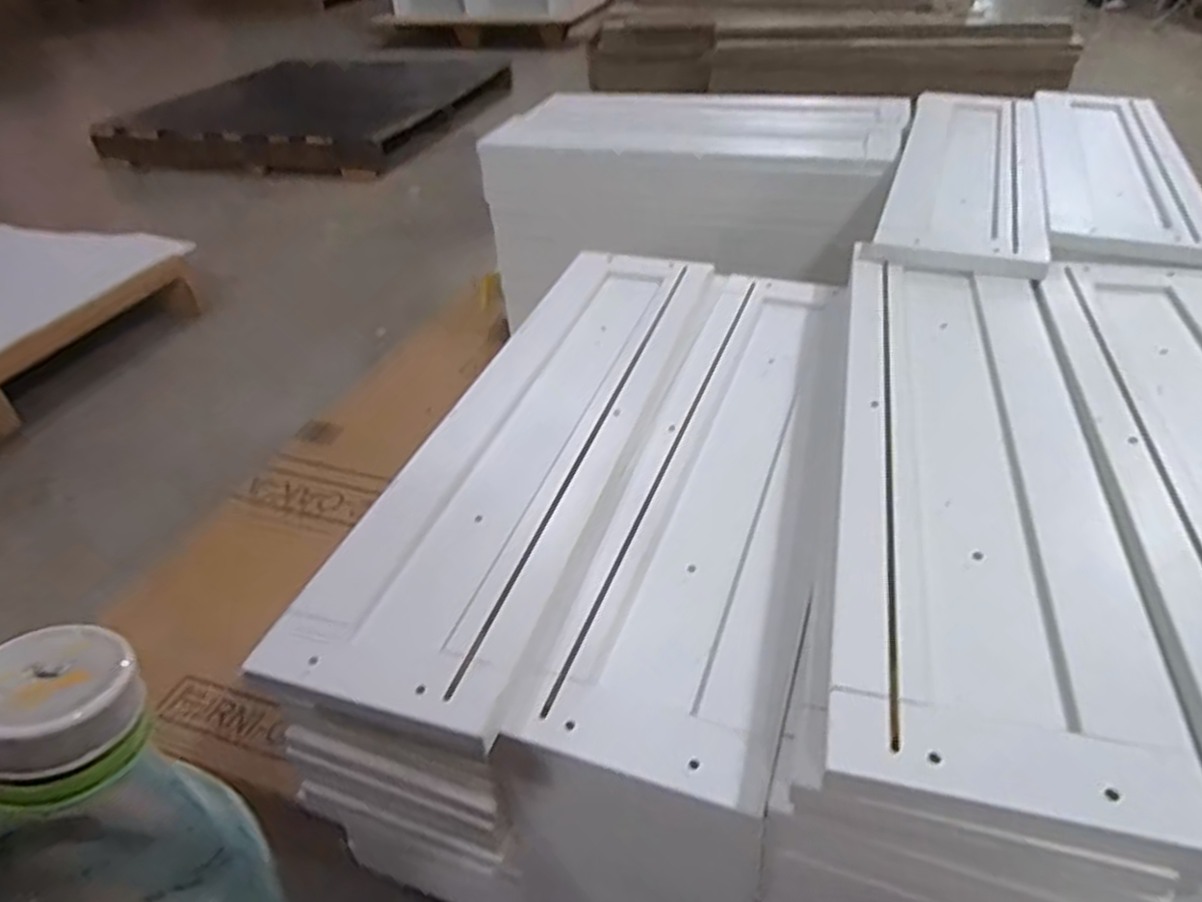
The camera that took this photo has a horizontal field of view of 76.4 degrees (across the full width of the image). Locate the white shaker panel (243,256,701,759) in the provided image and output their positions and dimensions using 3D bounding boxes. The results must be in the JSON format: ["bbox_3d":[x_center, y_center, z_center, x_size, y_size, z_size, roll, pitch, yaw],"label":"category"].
[{"bbox_3d":[-0.041,-0.026,0.580,0.141,0.027,0.525,10,42,16],"label":"white shaker panel"}]

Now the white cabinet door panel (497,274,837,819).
[{"bbox_3d":[0.093,-0.001,0.556,0.122,0.021,0.517,10,42,16],"label":"white cabinet door panel"}]

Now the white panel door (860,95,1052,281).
[{"bbox_3d":[0.411,-0.323,0.846,0.143,0.017,0.534,12,40,21],"label":"white panel door"}]

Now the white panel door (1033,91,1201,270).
[{"bbox_3d":[0.566,-0.328,0.848,0.139,0.023,0.540,11,39,20],"label":"white panel door"}]

